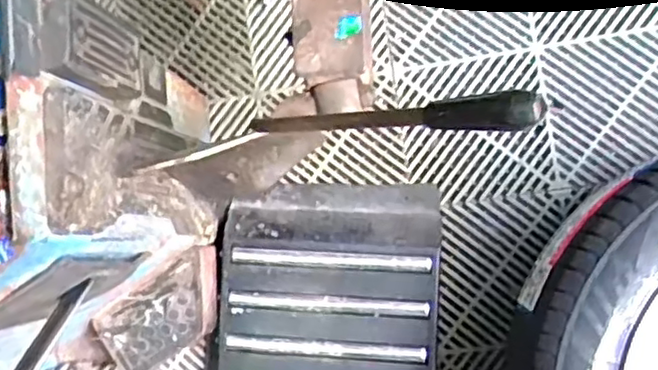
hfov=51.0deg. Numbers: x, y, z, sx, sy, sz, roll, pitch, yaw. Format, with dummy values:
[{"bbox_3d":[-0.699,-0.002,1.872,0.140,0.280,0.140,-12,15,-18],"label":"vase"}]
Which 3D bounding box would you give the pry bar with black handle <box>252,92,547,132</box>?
[{"bbox_3d":[0.030,-0.042,0.443,0.236,0.014,0.018,2,86,49],"label":"pry bar with black handle"}]

